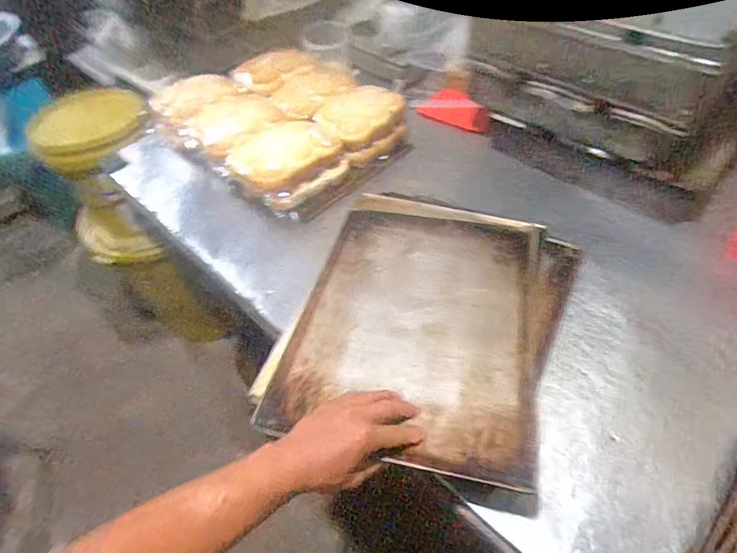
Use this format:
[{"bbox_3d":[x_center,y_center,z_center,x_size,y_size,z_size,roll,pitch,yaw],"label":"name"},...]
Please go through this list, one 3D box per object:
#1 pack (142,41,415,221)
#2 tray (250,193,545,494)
[{"bbox_3d":[-0.175,-0.349,0.939,0.438,0.087,0.395,35,63,27],"label":"pack"},{"bbox_3d":[0.080,0.038,0.654,0.328,0.021,0.471,11,48,14],"label":"tray"}]

